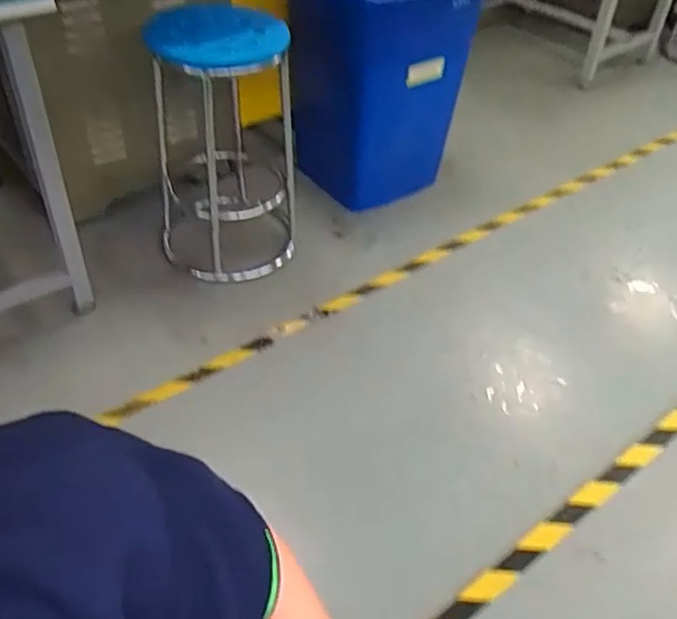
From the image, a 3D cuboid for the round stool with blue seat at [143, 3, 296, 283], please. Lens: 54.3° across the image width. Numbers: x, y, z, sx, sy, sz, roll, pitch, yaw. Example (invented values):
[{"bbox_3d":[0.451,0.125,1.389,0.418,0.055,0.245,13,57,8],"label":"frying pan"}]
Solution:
[{"bbox_3d":[-0.296,-0.447,1.728,0.366,0.588,0.424,-2,44,-7],"label":"round stool with blue seat"}]

